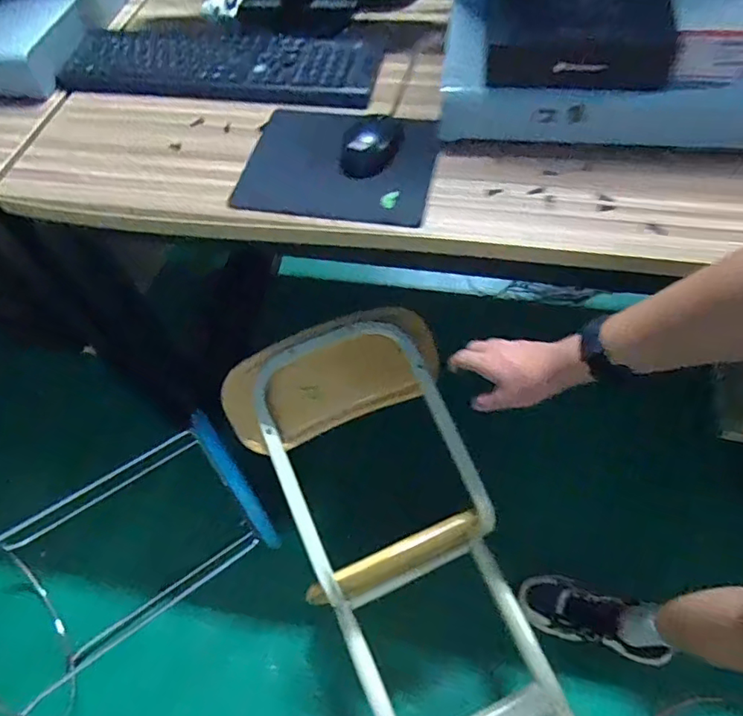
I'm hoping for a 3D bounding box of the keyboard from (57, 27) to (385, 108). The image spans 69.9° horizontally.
[{"bbox_3d":[-0.228,-0.457,0.803,0.471,0.023,0.157,9,60,10],"label":"keyboard"}]

